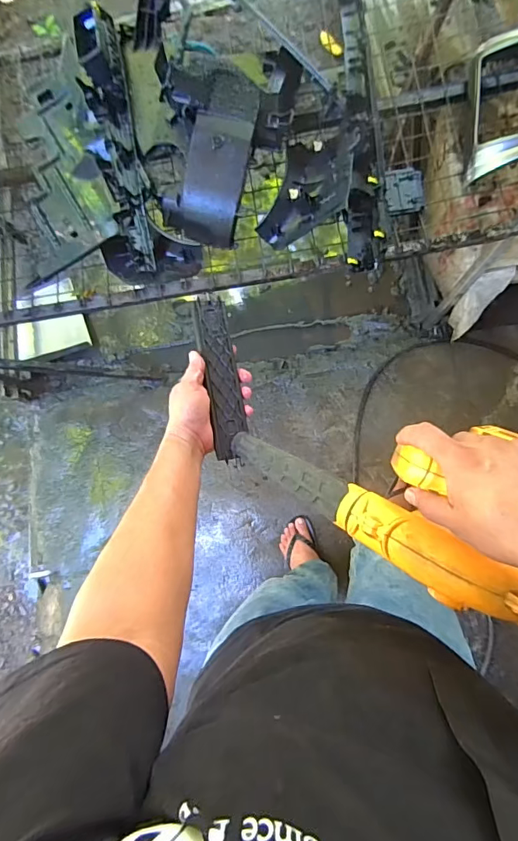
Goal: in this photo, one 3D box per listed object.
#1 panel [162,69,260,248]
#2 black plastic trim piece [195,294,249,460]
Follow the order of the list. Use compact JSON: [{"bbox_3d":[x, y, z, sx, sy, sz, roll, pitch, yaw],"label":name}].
[{"bbox_3d":[-0.087,-0.513,0.895,0.147,0.061,0.307,20,105,10],"label":"panel"},{"bbox_3d":[-0.053,-0.059,0.626,0.043,0.025,0.220,-11,81,8],"label":"black plastic trim piece"}]

